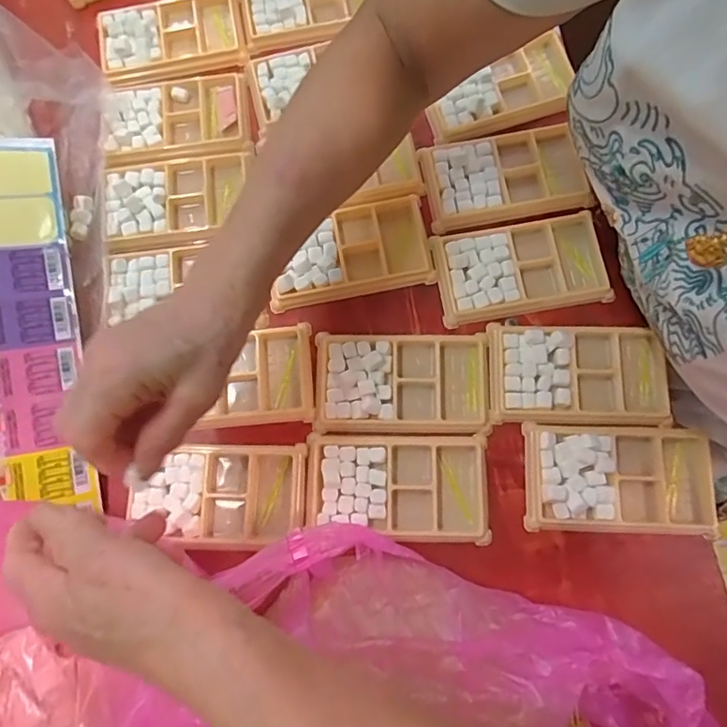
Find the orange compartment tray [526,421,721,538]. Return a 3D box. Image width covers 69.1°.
[{"bbox_3d":[0.194,0.086,0.398,0.139,0.020,0.078,2,77,0],"label":"orange compartment tray"}]

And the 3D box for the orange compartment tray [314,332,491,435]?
[{"bbox_3d":[0.030,0.013,0.417,0.133,0.011,0.076,0,77,0],"label":"orange compartment tray"}]

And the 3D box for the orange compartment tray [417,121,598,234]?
[{"bbox_3d":[0.125,-0.162,0.452,0.141,0.014,0.077,-9,78,-2],"label":"orange compartment tray"}]

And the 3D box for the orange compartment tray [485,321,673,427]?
[{"bbox_3d":[0.168,0.009,0.418,0.134,0.013,0.077,1,77,0],"label":"orange compartment tray"}]

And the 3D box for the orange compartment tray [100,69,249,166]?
[{"bbox_3d":[-0.170,-0.222,0.479,0.130,0.014,0.087,-9,78,-2],"label":"orange compartment tray"}]

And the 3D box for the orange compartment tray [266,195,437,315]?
[{"bbox_3d":[-0.011,-0.096,0.442,0.133,0.013,0.078,-10,78,-3],"label":"orange compartment tray"}]

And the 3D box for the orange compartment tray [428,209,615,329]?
[{"bbox_3d":[0.131,-0.080,0.437,0.138,0.011,0.078,-9,78,-2],"label":"orange compartment tray"}]

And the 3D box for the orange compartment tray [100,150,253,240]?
[{"bbox_3d":[-0.164,-0.147,0.464,0.125,0.015,0.075,-6,77,-2],"label":"orange compartment tray"}]

